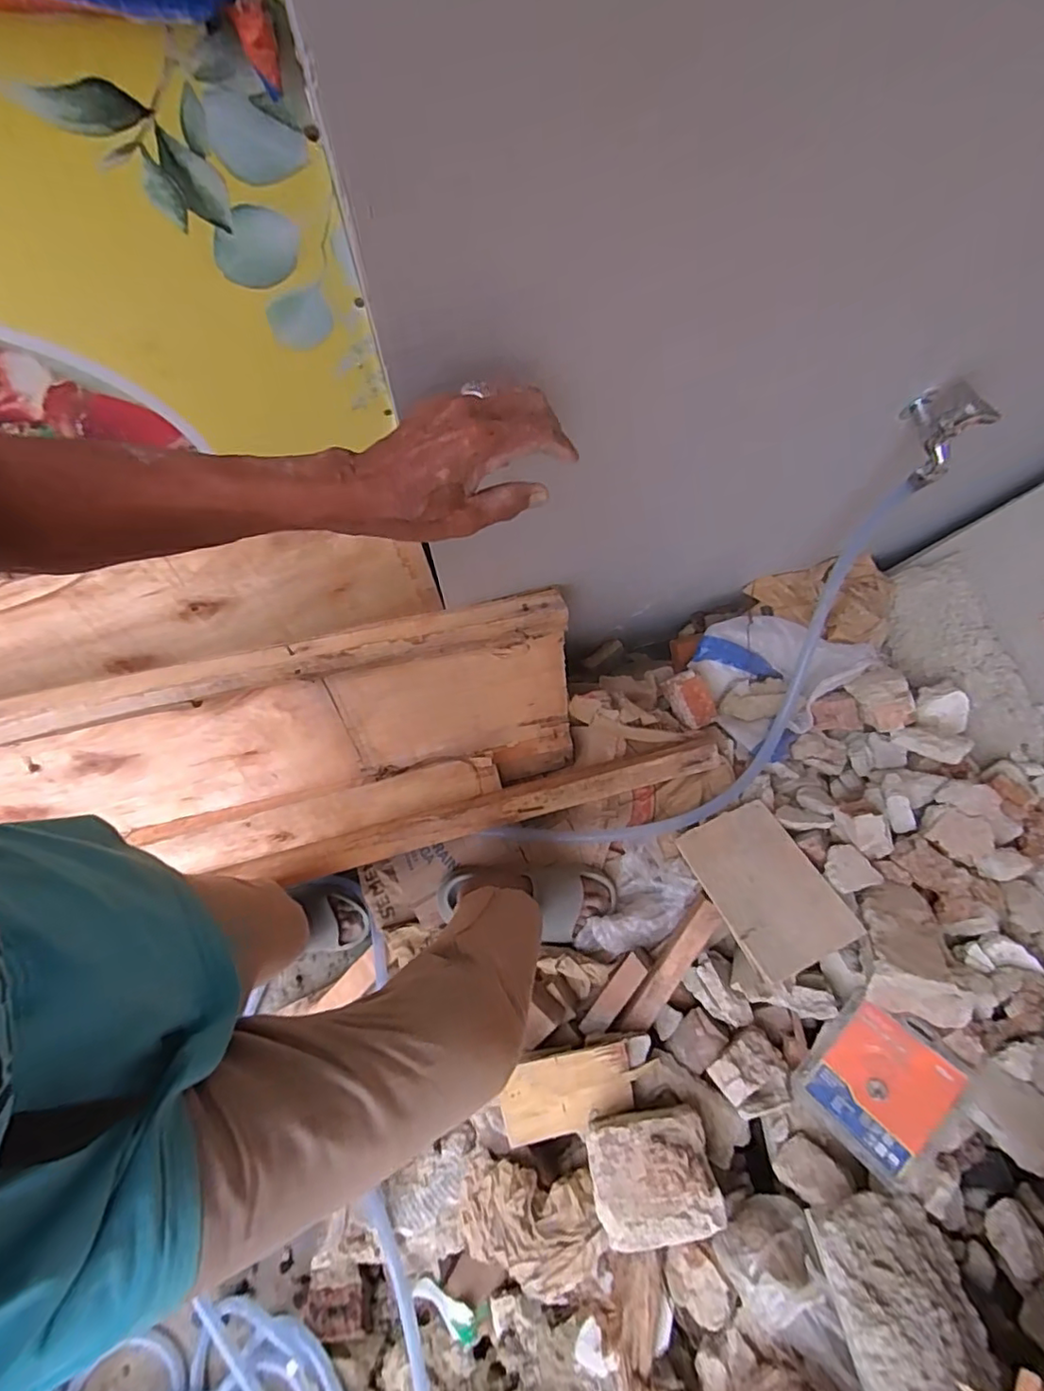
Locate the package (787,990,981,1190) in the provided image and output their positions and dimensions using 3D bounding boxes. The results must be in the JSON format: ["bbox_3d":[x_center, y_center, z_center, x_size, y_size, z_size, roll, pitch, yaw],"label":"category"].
[{"bbox_3d":[0.443,0.480,0.713,0.168,0.024,0.139,-43,40,-10],"label":"package"}]

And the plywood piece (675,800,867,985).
[{"bbox_3d":[0.344,0.266,0.819,0.151,0.018,0.221,-23,49,-9],"label":"plywood piece"}]

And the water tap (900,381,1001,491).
[{"bbox_3d":[0.422,-0.268,0.582,0.038,0.103,0.075,-5,76,-3],"label":"water tap"}]

